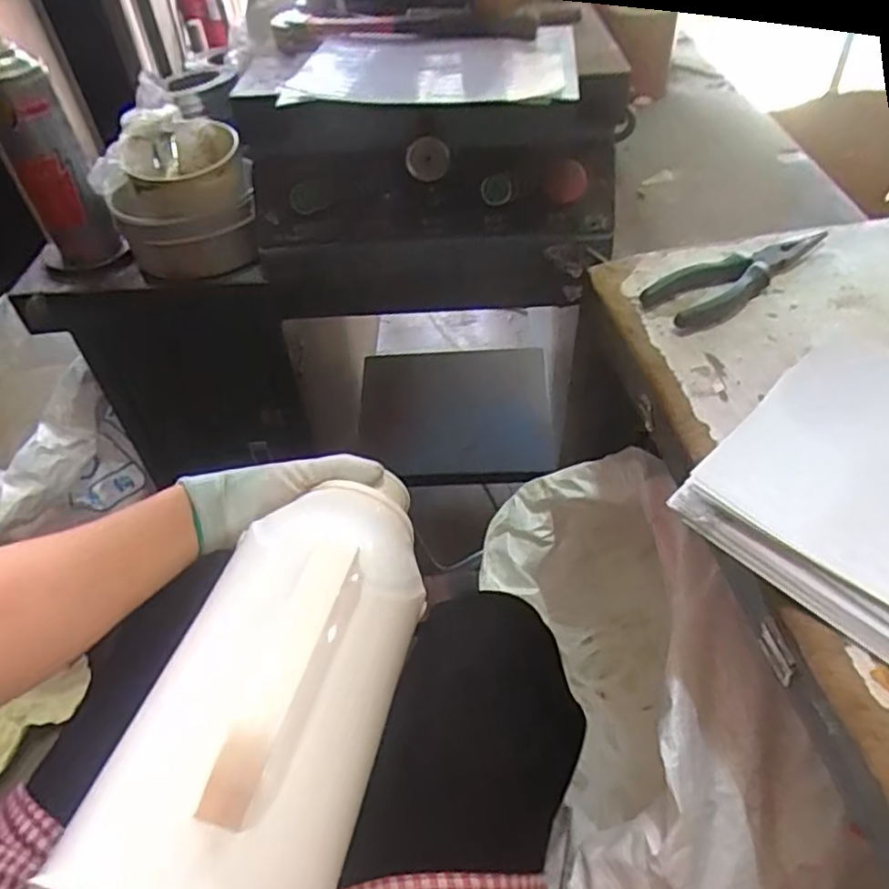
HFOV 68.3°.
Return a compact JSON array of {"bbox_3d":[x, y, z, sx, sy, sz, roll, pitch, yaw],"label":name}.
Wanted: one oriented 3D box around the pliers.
[{"bbox_3d":[0.247,-0.142,0.538,0.185,0.020,0.054,-26,51,-20],"label":"pliers"}]

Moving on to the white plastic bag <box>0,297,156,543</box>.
[{"bbox_3d":[-0.596,-0.023,0.865,0.265,0.131,0.329,-34,54,-25],"label":"white plastic bag"}]

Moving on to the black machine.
[{"bbox_3d":[-0.013,-0.292,0.683,0.346,0.218,0.238,2,47,5],"label":"black machine"}]

